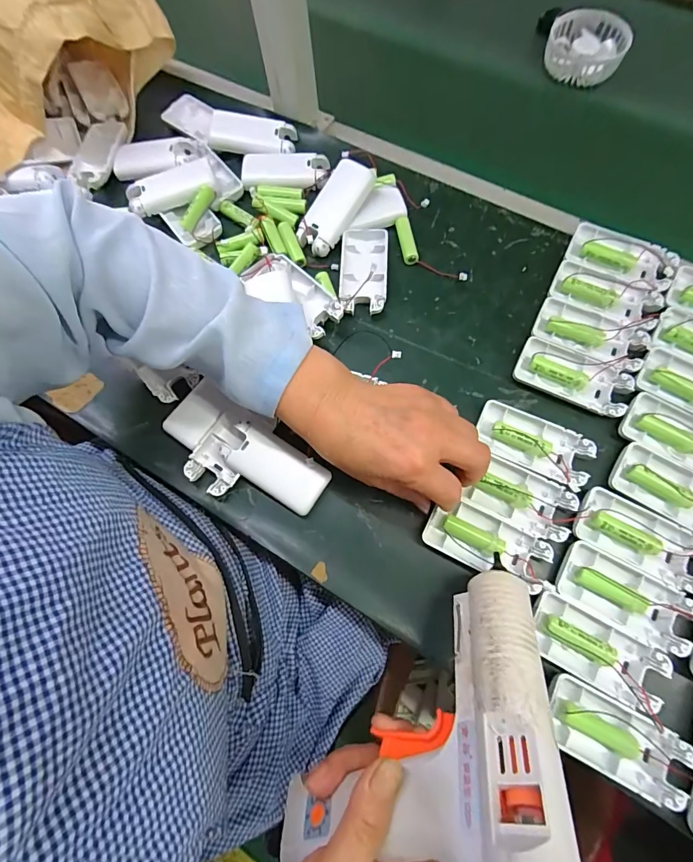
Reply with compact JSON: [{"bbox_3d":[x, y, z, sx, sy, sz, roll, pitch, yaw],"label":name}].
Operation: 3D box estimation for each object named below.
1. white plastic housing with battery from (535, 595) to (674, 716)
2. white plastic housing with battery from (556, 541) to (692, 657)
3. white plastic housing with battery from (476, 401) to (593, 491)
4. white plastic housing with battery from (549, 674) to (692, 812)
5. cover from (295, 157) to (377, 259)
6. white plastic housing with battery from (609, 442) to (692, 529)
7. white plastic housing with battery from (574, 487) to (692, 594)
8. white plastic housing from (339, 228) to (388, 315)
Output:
[{"bbox_3d":[0.180,0.161,0.299,0.093,0.017,0.044,26,76,11],"label":"white plastic housing with battery"},{"bbox_3d":[0.208,0.124,0.307,0.093,0.015,0.044,28,76,11],"label":"white plastic housing with battery"},{"bbox_3d":[0.157,0.010,0.345,0.093,0.015,0.046,26,76,11],"label":"white plastic housing with battery"},{"bbox_3d":[0.184,0.213,0.280,0.093,0.015,0.046,26,76,11],"label":"white plastic housing with battery"},{"bbox_3d":[-0.012,-0.228,0.416,0.047,0.016,0.097,32,92,11],"label":"cover"},{"bbox_3d":[0.263,0.050,0.328,0.096,0.016,0.043,31,77,12],"label":"white plastic housing with battery"},{"bbox_3d":[0.227,0.084,0.318,0.094,0.013,0.046,28,76,11],"label":"white plastic housing with battery"},{"bbox_3d":[0.017,-0.159,0.408,0.046,0.018,0.095,2,73,4],"label":"white plastic housing"}]

